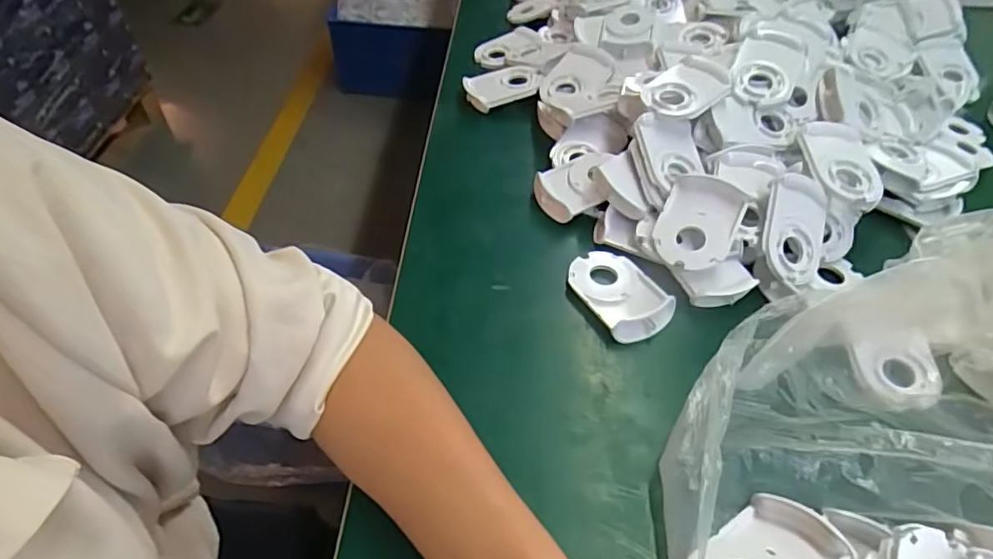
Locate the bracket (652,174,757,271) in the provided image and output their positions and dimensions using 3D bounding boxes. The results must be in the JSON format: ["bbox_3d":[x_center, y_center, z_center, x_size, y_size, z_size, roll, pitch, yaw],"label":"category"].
[{"bbox_3d":[0.158,-0.043,0.449,0.059,0.021,0.078,28,76,21],"label":"bracket"}]

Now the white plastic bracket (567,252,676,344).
[{"bbox_3d":[0.094,0.008,0.432,0.055,0.018,0.081,-21,52,-21],"label":"white plastic bracket"}]

